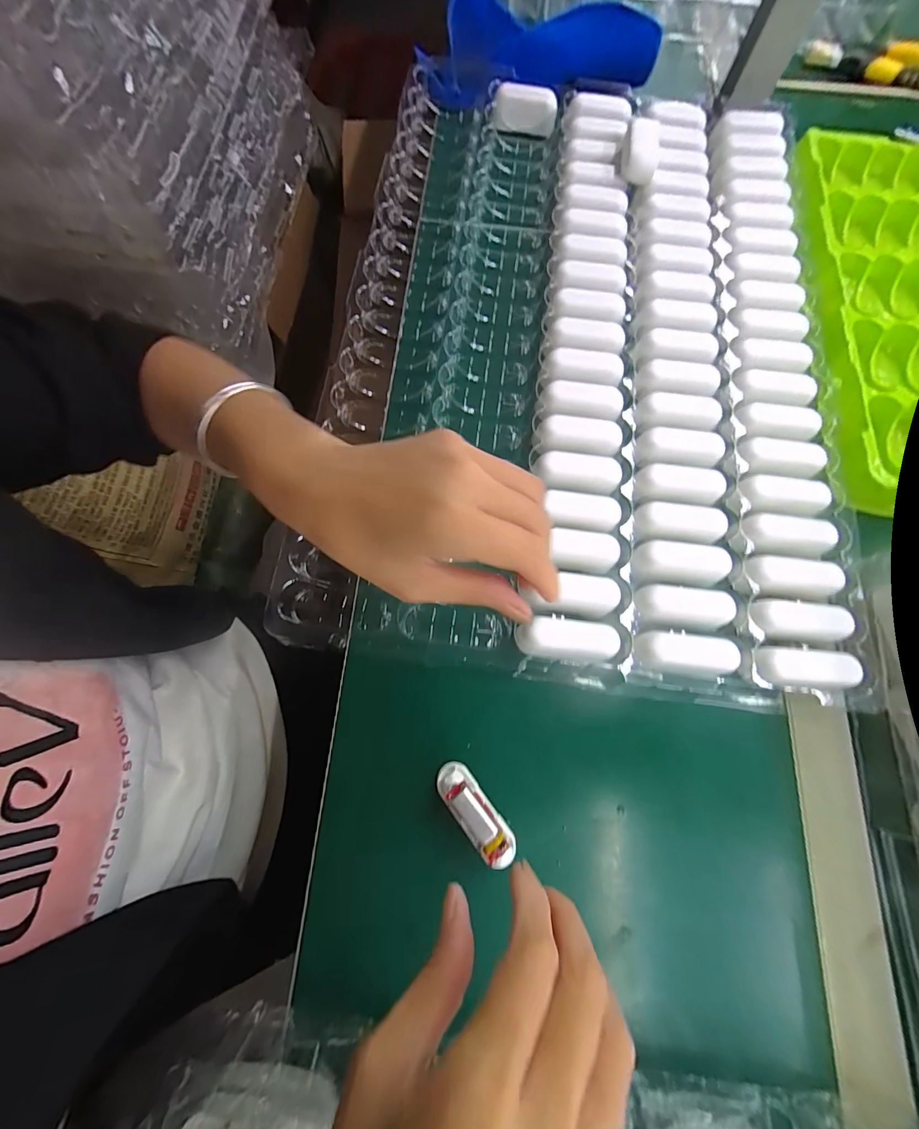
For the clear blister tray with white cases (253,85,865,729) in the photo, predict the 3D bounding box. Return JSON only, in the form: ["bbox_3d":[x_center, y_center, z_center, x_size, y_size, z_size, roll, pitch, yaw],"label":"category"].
[{"bbox_3d":[0.096,-0.183,0.346,0.377,0.043,0.537,6,72,3],"label":"clear blister tray with white cases"}]

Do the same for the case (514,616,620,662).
[{"bbox_3d":[0.068,0.050,0.272,0.063,0.026,0.025,6,73,0],"label":"case"}]

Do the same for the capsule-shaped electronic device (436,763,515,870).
[{"bbox_3d":[0.011,0.148,0.246,0.022,0.022,0.063,-39,78,-12],"label":"capsule-shaped electronic device"}]

